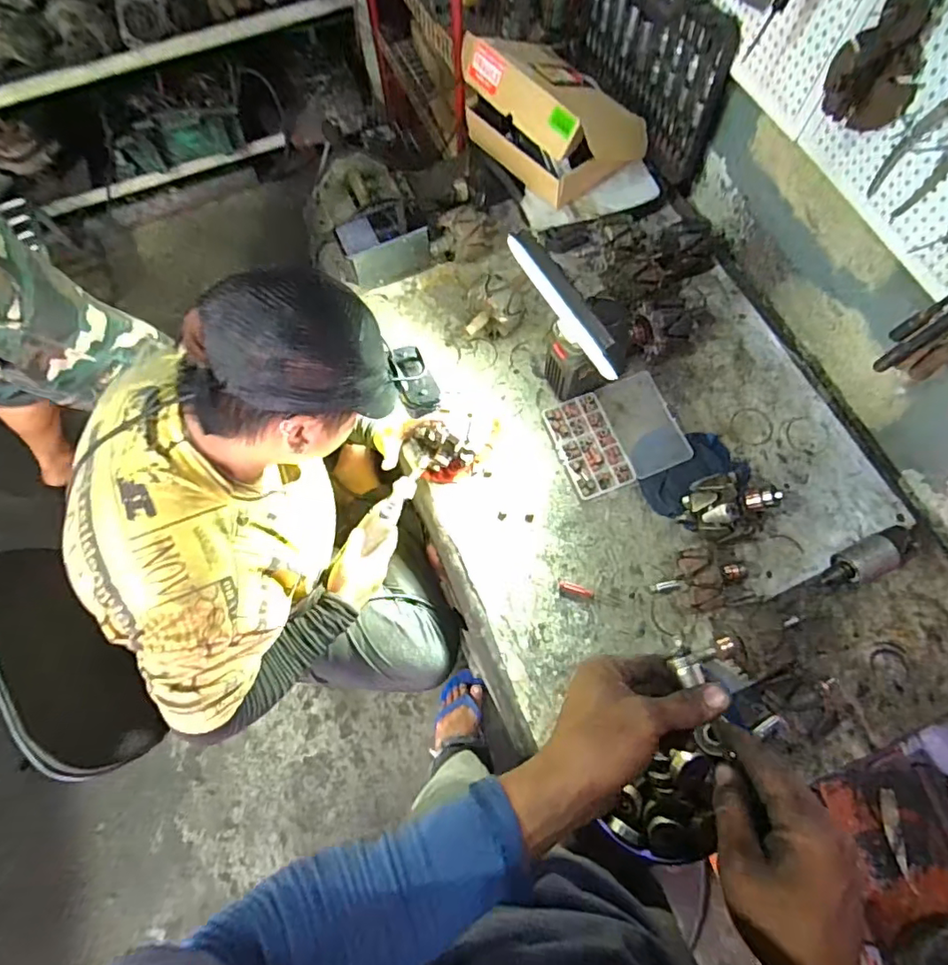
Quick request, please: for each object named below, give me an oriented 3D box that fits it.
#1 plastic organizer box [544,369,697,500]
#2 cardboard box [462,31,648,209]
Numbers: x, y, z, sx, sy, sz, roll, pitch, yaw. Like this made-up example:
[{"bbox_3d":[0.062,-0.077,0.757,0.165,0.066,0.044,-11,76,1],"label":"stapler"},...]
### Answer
[{"bbox_3d":[0.242,-0.083,0.931,0.202,0.026,0.176,-20,70,-7],"label":"plastic organizer box"},{"bbox_3d":[0.147,-0.716,1.031,0.209,0.171,0.316,-36,73,-12],"label":"cardboard box"}]

